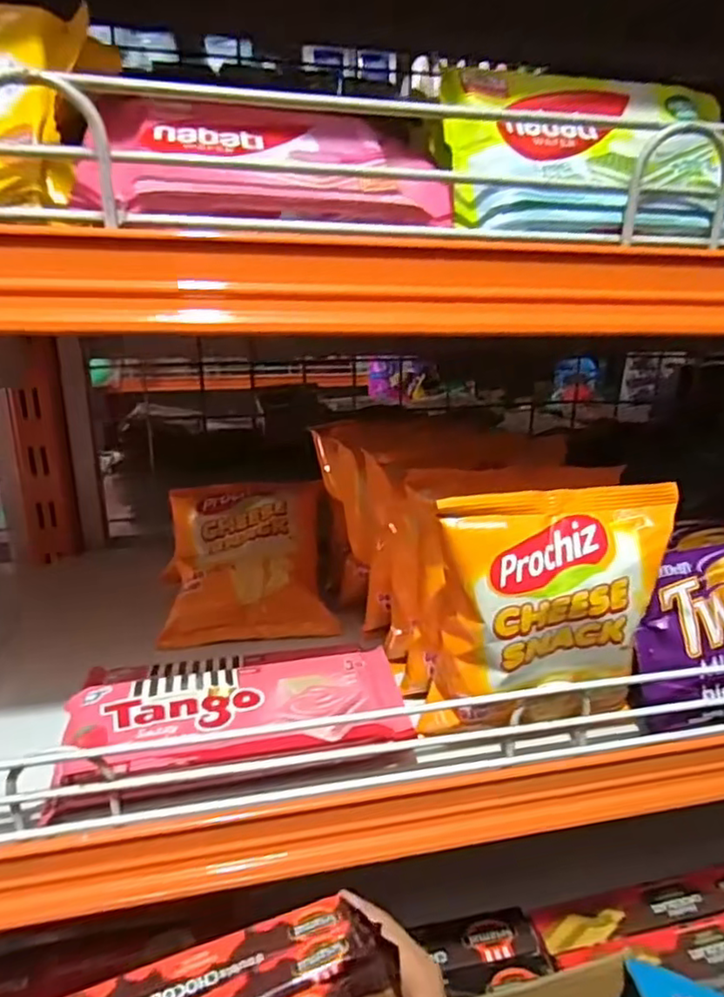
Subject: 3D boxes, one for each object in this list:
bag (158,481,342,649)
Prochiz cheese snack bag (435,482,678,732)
[{"bbox_3d":[-0.086,0.041,0.480,0.120,0.039,0.140,-8,49,-1],"label":"bag"},{"bbox_3d":[0.093,0.054,0.309,0.114,0.112,0.028,-2,19,-8],"label":"Prochiz cheese snack bag"}]

